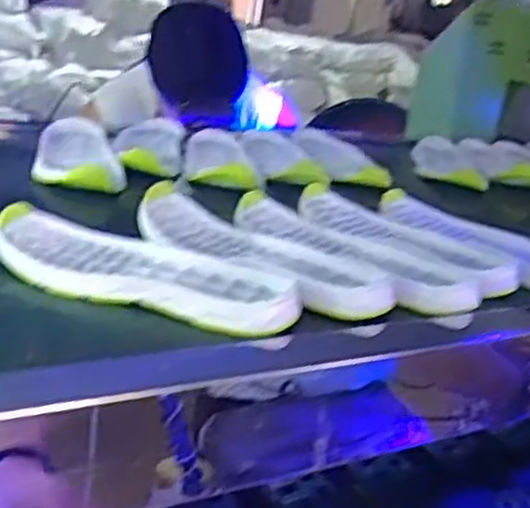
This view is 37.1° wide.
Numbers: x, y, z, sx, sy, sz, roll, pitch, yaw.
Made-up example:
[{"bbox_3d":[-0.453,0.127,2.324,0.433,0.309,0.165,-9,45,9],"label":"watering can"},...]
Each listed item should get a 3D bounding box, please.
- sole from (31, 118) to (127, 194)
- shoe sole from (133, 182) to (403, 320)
[{"bbox_3d":[-0.220,-0.120,0.927,0.101,0.030,0.198,2,19,-16],"label":"sole"},{"bbox_3d":[-0.005,-0.004,0.674,0.237,0.040,0.105,21,23,34],"label":"shoe sole"}]

